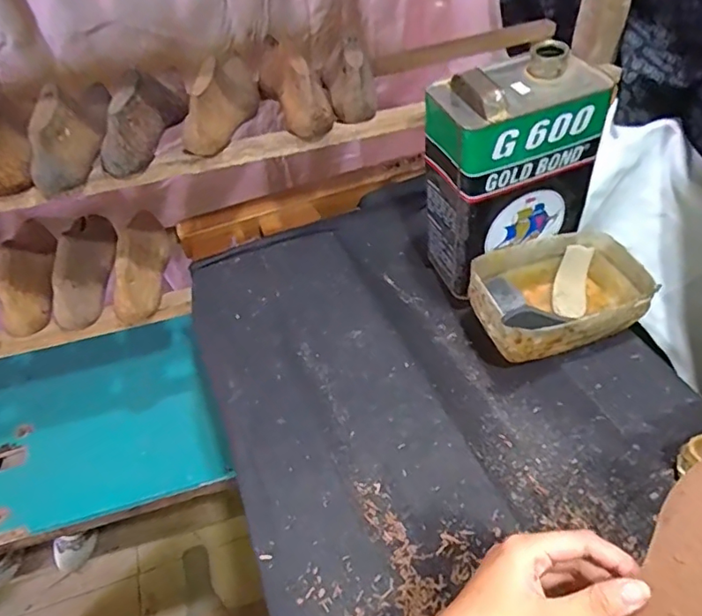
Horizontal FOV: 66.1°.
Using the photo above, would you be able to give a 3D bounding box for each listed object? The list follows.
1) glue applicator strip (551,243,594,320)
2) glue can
[{"bbox_3d":[0.263,-0.031,0.639,0.037,0.015,0.087,12,82,17],"label":"glue applicator strip"},{"bbox_3d":[0.177,-0.144,0.615,0.162,0.245,0.107,-20,47,-14],"label":"glue can"}]

